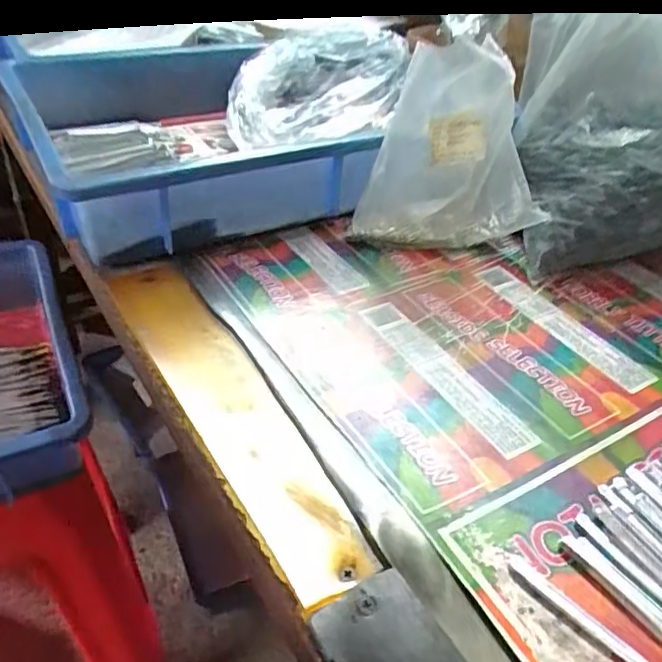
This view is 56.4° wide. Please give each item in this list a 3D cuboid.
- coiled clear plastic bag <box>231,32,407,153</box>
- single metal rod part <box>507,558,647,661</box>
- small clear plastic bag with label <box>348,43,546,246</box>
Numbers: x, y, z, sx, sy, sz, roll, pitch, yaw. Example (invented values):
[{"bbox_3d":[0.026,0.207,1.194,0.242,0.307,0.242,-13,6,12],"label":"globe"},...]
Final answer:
[{"bbox_3d":[-0.015,-0.255,0.643,0.198,0.085,0.116,-31,49,-13],"label":"coiled clear plastic bag"},{"bbox_3d":[0.121,0.134,0.278,0.092,0.004,0.008,34,47,31],"label":"single metal rod part"},{"bbox_3d":[0.096,-0.139,0.492,0.144,0.151,0.055,1,40,-5],"label":"small clear plastic bag with label"}]

